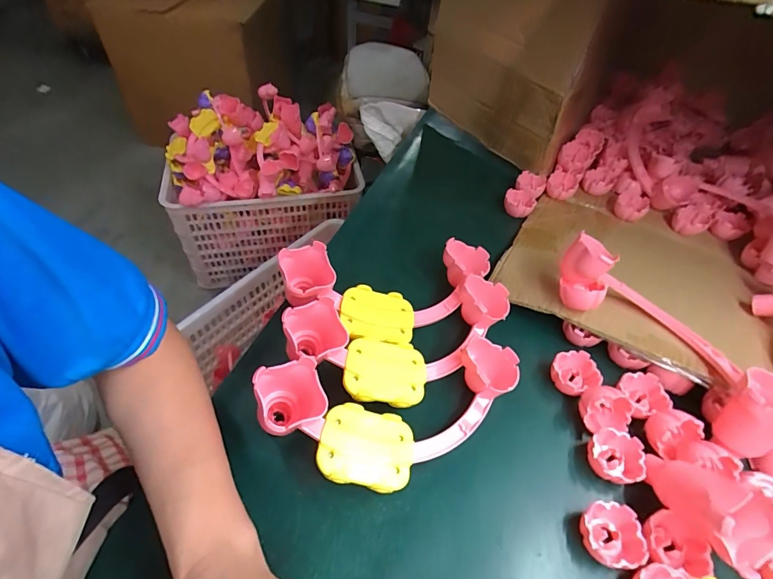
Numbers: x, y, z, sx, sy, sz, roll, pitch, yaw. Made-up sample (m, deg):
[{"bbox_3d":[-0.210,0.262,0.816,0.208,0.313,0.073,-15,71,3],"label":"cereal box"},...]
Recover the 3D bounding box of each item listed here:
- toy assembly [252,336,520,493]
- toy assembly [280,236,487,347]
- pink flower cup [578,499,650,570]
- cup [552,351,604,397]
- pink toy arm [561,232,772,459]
[{"bbox_3d":[0.021,0.113,0.366,0.252,0.099,0.107,-12,53,-14],"label":"toy assembly"},{"bbox_3d":[0.015,-0.002,0.451,0.262,0.052,0.117,-4,50,-24],"label":"toy assembly"},{"bbox_3d":[0.194,0.215,0.342,0.049,0.028,0.047,2,51,-3],"label":"pink flower cup"},{"bbox_3d":[0.214,0.095,0.444,0.048,0.023,0.046,2,51,-3],"label":"cup"},{"bbox_3d":[0.303,0.046,0.421,0.086,0.088,0.254,-28,58,-24],"label":"pink toy arm"}]

